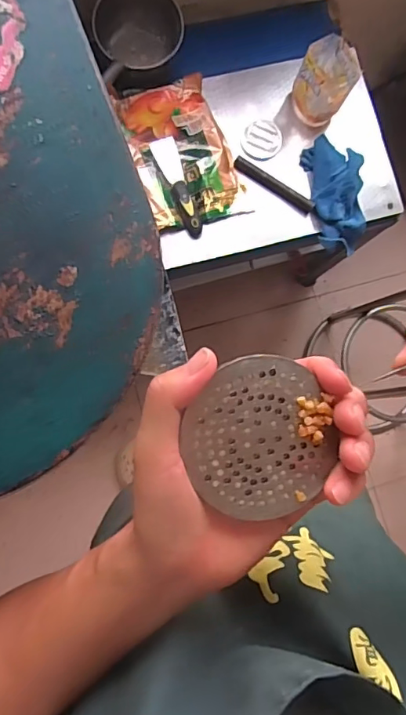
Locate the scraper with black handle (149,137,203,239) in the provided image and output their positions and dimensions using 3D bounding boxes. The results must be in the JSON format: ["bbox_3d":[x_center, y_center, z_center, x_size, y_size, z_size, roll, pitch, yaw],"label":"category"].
[{"bbox_3d":[-0.046,-0.339,1.006,0.047,0.028,0.202,-22,87,-8],"label":"scraper with black handle"}]

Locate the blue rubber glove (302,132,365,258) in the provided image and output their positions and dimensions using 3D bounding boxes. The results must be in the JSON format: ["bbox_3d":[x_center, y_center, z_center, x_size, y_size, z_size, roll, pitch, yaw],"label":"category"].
[{"bbox_3d":[0.274,-0.333,1.038,0.102,0.078,0.228,-16,98,-8],"label":"blue rubber glove"}]

